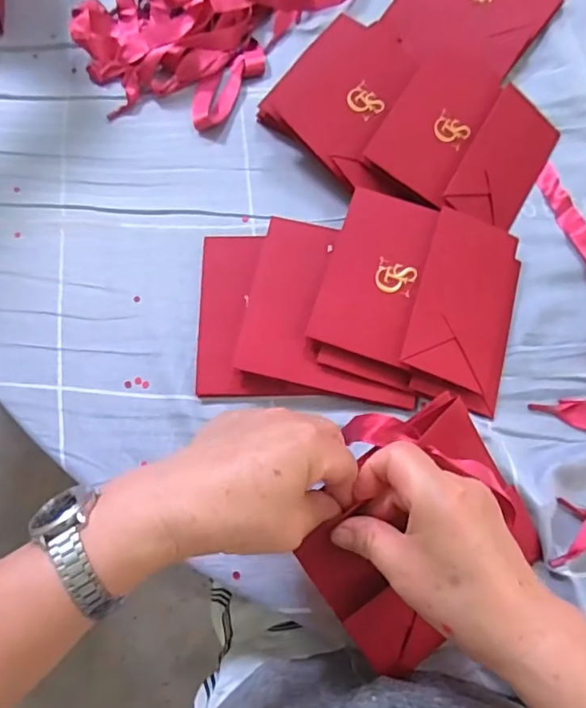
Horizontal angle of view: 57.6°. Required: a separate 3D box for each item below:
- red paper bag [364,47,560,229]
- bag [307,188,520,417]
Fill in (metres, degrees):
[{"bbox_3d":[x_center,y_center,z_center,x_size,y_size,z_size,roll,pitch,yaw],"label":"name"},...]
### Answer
[{"bbox_3d":[0.152,-0.185,0.464,0.133,0.016,0.155,33,71,3],"label":"red paper bag"},{"bbox_3d":[0.101,-0.044,0.422,0.146,0.030,0.151,16,72,7],"label":"bag"}]

